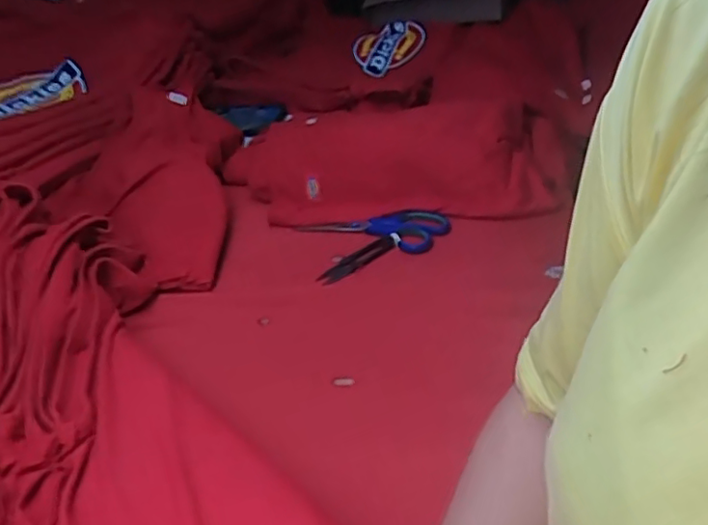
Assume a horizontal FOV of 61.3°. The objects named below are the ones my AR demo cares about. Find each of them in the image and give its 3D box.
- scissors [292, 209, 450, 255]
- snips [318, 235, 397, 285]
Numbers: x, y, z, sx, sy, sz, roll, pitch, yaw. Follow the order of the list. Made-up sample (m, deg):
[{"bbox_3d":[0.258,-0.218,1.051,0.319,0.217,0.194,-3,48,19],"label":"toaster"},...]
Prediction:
[{"bbox_3d":[0.019,-0.043,0.717,0.183,0.013,0.067,0,38,19],"label":"scissors"},{"bbox_3d":[0.004,-0.005,0.675,0.099,0.010,0.023,-31,39,-23],"label":"snips"}]

